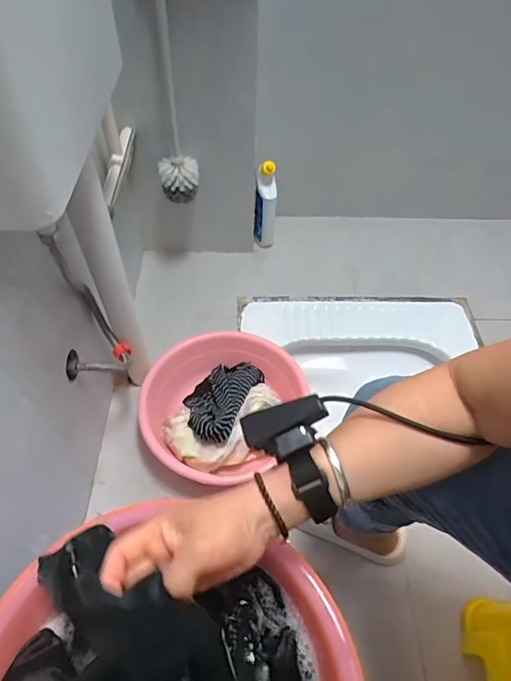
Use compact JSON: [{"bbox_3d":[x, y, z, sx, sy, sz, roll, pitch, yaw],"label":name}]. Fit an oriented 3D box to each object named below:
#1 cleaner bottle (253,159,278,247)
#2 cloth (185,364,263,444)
[{"bbox_3d":[0.025,-0.343,1.161,0.055,0.244,0.105,4,53,1],"label":"cleaner bottle"},{"bbox_3d":[-0.068,0.104,0.864,0.120,0.048,0.210,16,36,10],"label":"cloth"}]

